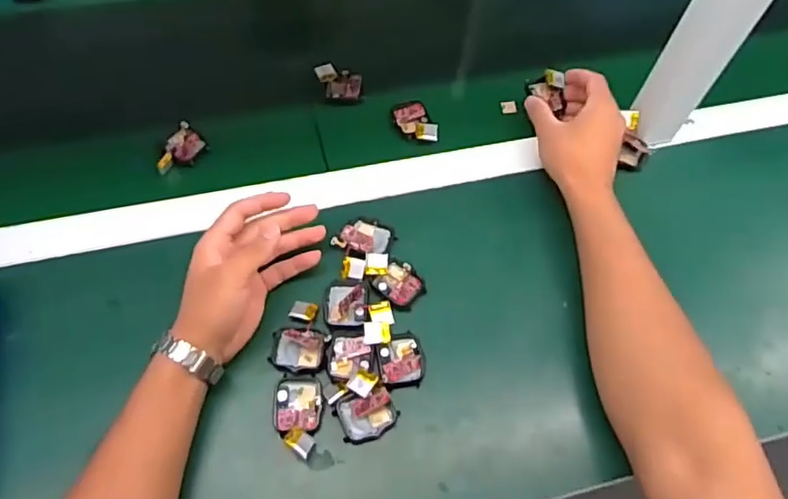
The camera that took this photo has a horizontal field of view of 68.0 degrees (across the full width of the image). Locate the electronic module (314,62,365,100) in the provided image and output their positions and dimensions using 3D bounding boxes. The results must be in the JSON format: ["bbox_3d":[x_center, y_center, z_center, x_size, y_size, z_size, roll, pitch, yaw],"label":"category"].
[{"bbox_3d":[-0.060,-0.186,0.648,0.049,0.015,0.050,-7,62,-7],"label":"electronic module"}]

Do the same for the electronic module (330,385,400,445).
[{"bbox_3d":[-0.022,0.132,0.472,0.046,0.016,0.037,-19,64,-13],"label":"electronic module"}]

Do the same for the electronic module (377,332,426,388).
[{"bbox_3d":[0.007,0.094,0.494,0.039,0.006,0.044,-5,62,-6],"label":"electronic module"}]

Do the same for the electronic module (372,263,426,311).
[{"bbox_3d":[0.006,0.032,0.527,0.041,0.006,0.038,39,67,17],"label":"electronic module"}]

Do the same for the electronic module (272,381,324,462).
[{"bbox_3d":[-0.076,0.131,0.464,0.039,0.016,0.063,-4,62,-5],"label":"electronic module"}]

